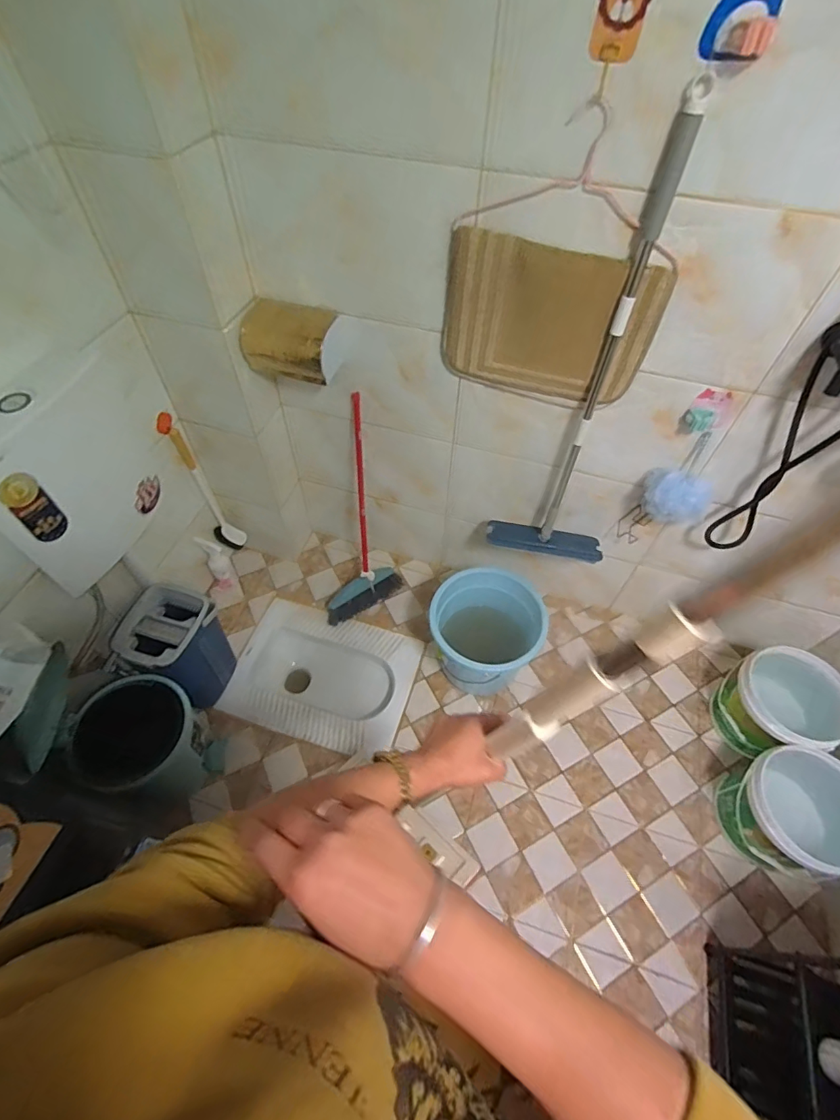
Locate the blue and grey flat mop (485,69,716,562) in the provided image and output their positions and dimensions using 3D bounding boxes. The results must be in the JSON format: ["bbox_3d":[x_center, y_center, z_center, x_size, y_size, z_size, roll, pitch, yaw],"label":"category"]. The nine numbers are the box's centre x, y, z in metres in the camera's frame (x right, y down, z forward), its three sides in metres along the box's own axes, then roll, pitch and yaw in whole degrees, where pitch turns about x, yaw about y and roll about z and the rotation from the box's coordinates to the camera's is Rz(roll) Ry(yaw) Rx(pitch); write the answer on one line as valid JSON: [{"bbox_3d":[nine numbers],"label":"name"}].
[{"bbox_3d":[0.373,-0.336,1.043,0.295,0.978,0.131,21,57,12],"label":"blue and grey flat mop"}]

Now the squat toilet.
[{"bbox_3d":[-0.315,0.408,1.635,0.569,0.177,0.412,16,56,9],"label":"squat toilet"}]

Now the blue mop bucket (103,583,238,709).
[{"bbox_3d":[-0.667,0.276,1.400,0.230,0.385,0.227,16,56,9],"label":"blue mop bucket"}]

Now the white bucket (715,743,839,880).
[{"bbox_3d":[0.915,0.631,1.221,0.245,0.285,0.266,1,55,-1],"label":"white bucket"}]

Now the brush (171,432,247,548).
[{"bbox_3d":[-0.644,-0.192,1.534,0.086,0.480,0.119,-25,59,-18],"label":"brush"}]

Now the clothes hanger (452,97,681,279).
[{"bbox_3d":[0.262,-0.619,0.808,0.409,0.201,0.025,16,56,9],"label":"clothes hanger"}]

